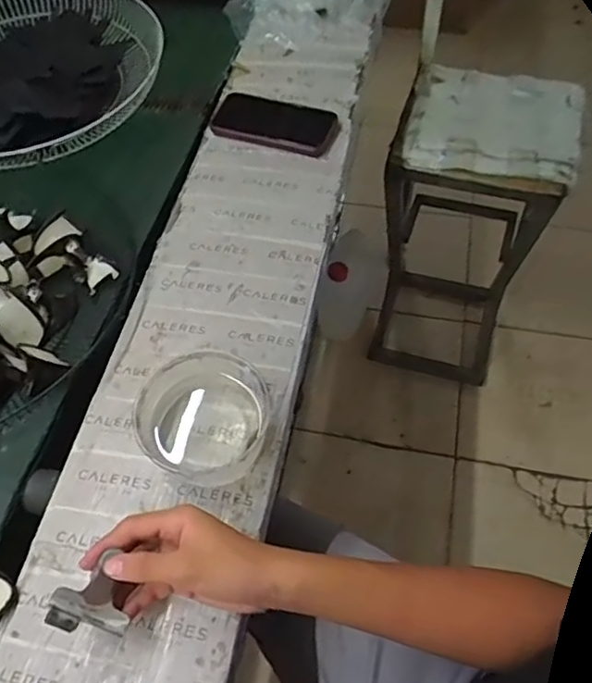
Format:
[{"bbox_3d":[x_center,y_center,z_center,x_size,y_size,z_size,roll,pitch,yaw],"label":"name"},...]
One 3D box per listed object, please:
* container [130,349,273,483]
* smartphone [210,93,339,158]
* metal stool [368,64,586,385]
[{"bbox_3d":[-0.081,0.068,0.544,0.114,0.057,0.102,-4,57,2],"label":"container"},{"bbox_3d":[-0.028,-0.295,0.796,0.162,0.016,0.090,19,61,15],"label":"smartphone"},{"bbox_3d":[0.362,-0.214,1.329,0.313,0.670,0.299,12,59,11],"label":"metal stool"}]

